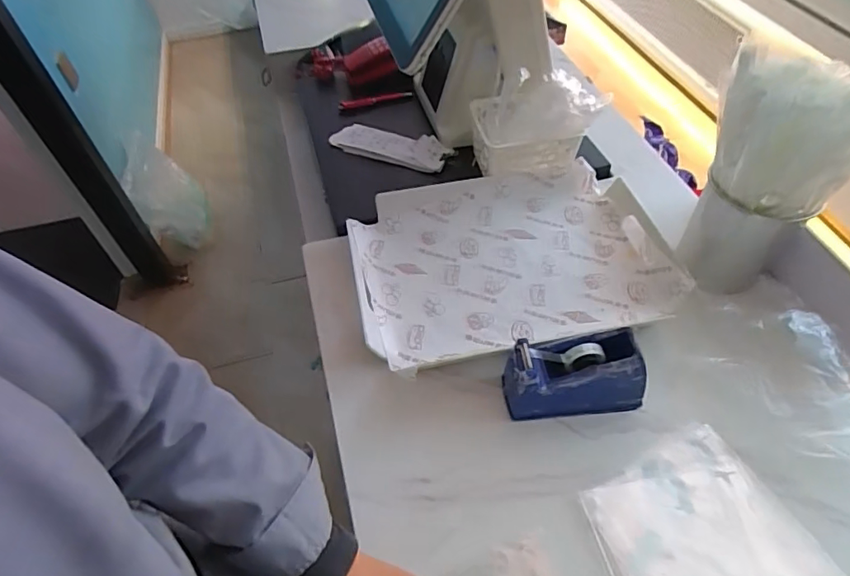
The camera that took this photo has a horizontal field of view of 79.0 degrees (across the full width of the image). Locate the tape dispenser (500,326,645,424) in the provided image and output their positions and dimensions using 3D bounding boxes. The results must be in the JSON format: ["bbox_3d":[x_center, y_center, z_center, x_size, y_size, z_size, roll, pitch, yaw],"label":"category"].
[{"bbox_3d":[0.152,0.088,0.524,0.136,0.085,0.054,-5,52,-2],"label":"tape dispenser"}]

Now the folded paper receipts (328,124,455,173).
[{"bbox_3d":[-0.054,-0.224,0.799,0.184,0.033,0.060,20,55,17],"label":"folded paper receipts"}]

